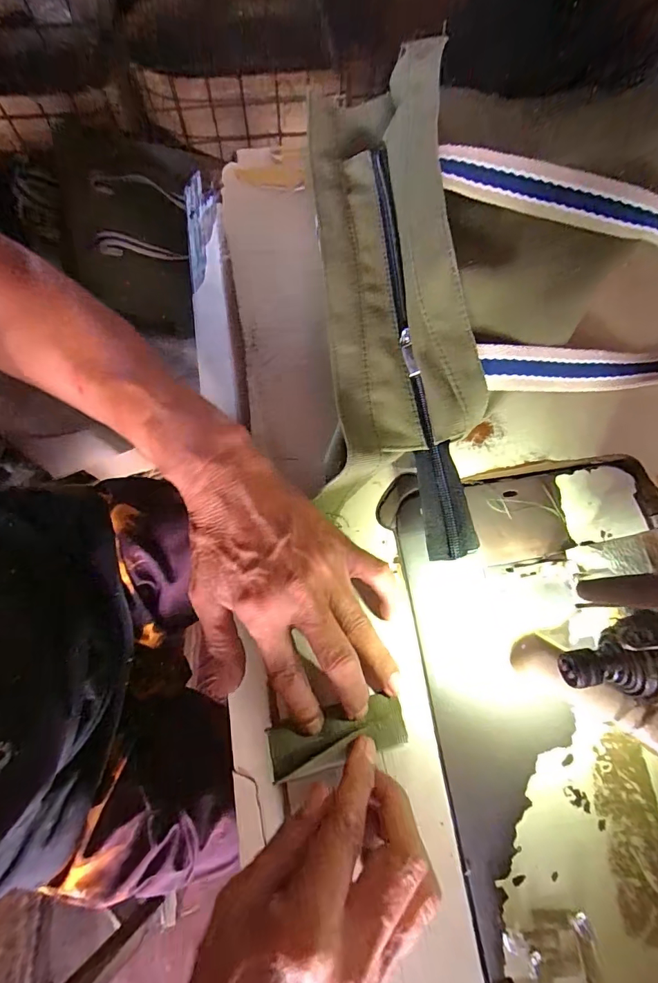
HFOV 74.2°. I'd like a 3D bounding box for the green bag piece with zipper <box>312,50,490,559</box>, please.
[{"bbox_3d":[0.040,-0.138,0.292,0.098,0.084,0.348,-1,75,-1],"label":"green bag piece with zipper"}]

